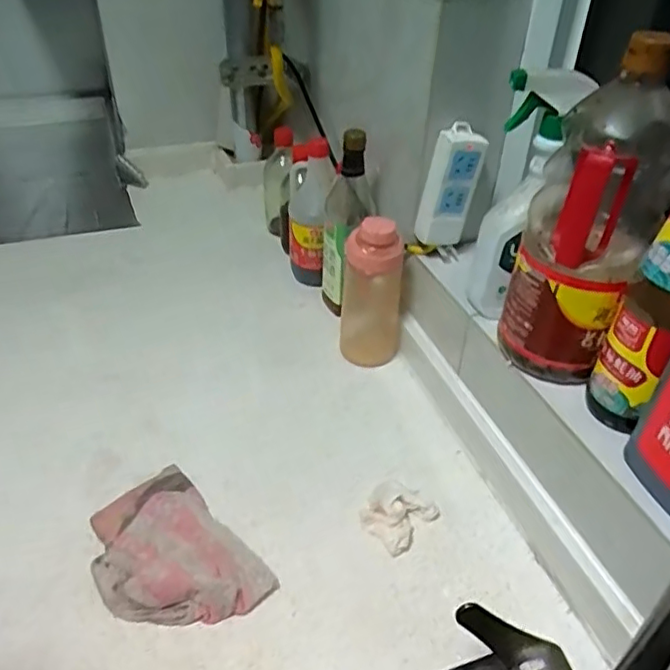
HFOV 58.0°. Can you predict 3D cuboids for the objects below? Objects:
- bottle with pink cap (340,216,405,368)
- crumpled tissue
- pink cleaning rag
[{"bbox_3d":[0.047,-0.055,0.752,0.076,0.189,0.070,9,39,6],"label":"bottle with pink cap"},{"bbox_3d":[0.059,0.176,0.599,0.063,0.025,0.065,30,42,29],"label":"crumpled tissue"},{"bbox_3d":[-0.154,0.197,0.554,0.119,0.031,0.175,-26,47,-36],"label":"pink cleaning rag"}]

